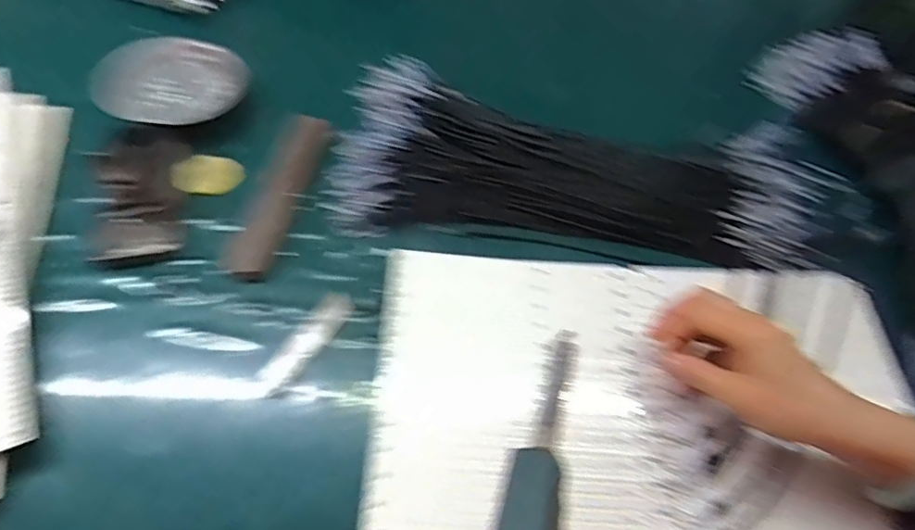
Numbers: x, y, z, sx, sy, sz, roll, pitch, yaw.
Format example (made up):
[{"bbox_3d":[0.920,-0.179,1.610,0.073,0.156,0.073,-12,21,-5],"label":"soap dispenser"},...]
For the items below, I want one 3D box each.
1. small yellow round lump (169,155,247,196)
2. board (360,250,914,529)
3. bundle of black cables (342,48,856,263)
[{"bbox_3d":[-0.252,-0.091,0.543,0.066,0.011,0.045,4,54,-2],"label":"small yellow round lump"},{"bbox_3d":[0.152,0.103,0.422,0.424,0.022,0.235,4,54,-3],"label":"board"},{"bbox_3d":[0.129,-0.099,0.551,0.489,0.070,0.182,7,58,-2],"label":"bundle of black cables"}]

